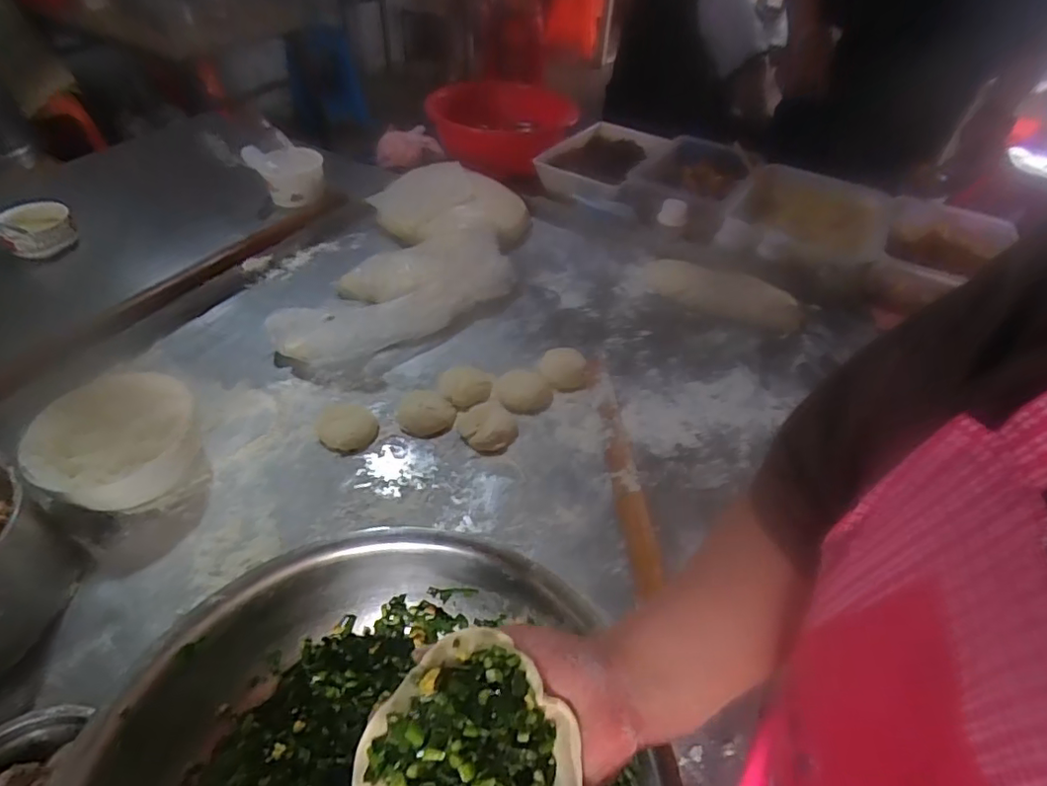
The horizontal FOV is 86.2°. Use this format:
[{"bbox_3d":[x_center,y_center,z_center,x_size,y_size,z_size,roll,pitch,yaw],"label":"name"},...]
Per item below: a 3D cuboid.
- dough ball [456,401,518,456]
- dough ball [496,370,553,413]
[{"bbox_3d":[-0.045,0.038,0.680,0.070,0.032,0.061,35,56,27],"label":"dough ball"},{"bbox_3d":[0.001,-0.003,0.723,0.072,0.028,0.056,-1,48,-2],"label":"dough ball"}]

